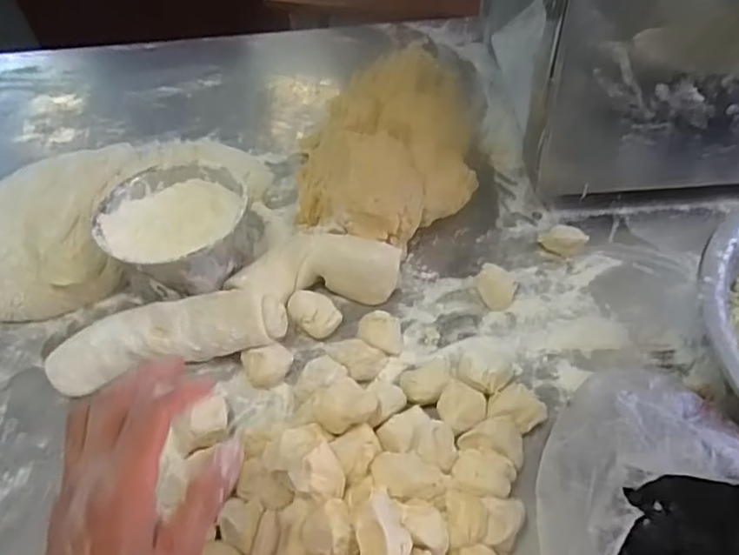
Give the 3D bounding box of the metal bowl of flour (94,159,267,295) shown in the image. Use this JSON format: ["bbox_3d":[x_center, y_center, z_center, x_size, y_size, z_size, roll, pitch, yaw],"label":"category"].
[{"bbox_3d":[-0.197,-0.044,0.637,0.154,0.091,0.154,-3,48,3],"label":"metal bowl of flour"}]

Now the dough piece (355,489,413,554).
[{"bbox_3d":[0.010,0.175,0.396,0.034,0.040,0.059,-9,48,-3],"label":"dough piece"}]

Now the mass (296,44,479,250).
[{"bbox_3d":[0.026,-0.141,0.680,0.226,0.130,0.158,-35,54,-24],"label":"mass"}]

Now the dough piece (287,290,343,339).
[{"bbox_3d":[-0.055,0.038,0.596,0.043,0.024,0.053,-24,50,-16],"label":"dough piece"}]

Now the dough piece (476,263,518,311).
[{"bbox_3d":[0.130,0.010,0.599,0.038,0.031,0.038,-3,48,3],"label":"dough piece"}]

